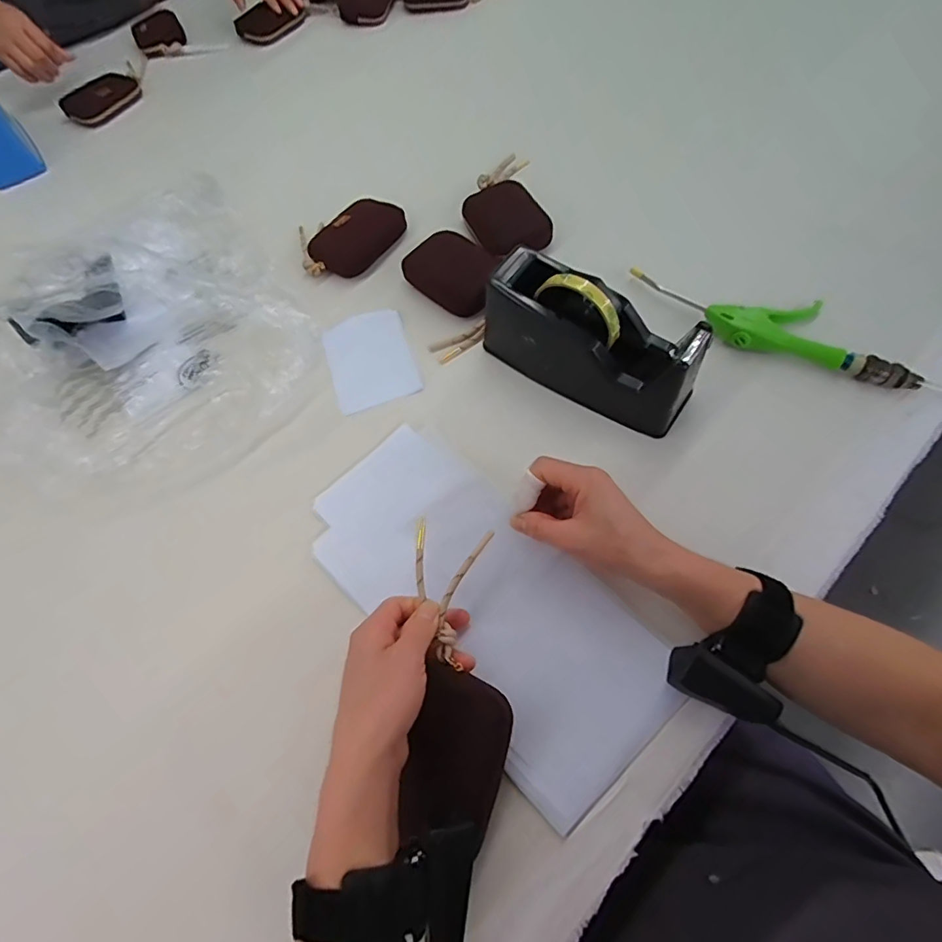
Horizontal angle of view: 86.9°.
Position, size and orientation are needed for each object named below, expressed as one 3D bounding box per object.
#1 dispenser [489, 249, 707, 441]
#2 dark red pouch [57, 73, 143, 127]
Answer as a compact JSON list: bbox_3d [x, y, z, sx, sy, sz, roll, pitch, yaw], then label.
[{"bbox_3d":[0.109,-0.121,0.461,0.201,0.107,0.071,31,70,17],"label":"dispenser"},{"bbox_3d":[-0.582,-0.589,0.787,0.073,0.026,0.112,38,72,20],"label":"dark red pouch"}]

